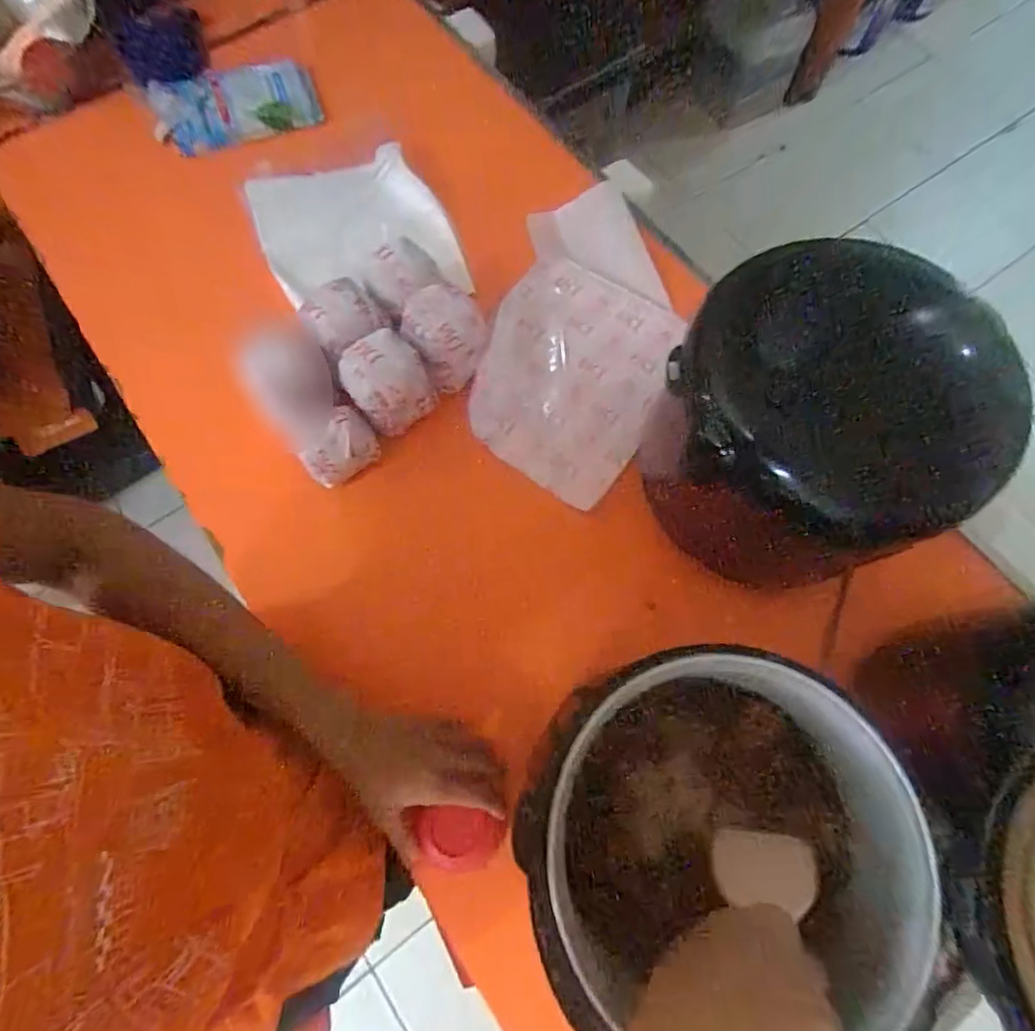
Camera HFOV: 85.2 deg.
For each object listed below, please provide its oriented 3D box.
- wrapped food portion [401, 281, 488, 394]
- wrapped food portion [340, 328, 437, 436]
[{"bbox_3d":[-0.081,-0.204,0.641,0.082,0.068,0.090,0,71,0],"label":"wrapped food portion"},{"bbox_3d":[-0.144,-0.148,0.626,0.087,0.097,0.074,-35,74,-11],"label":"wrapped food portion"}]

